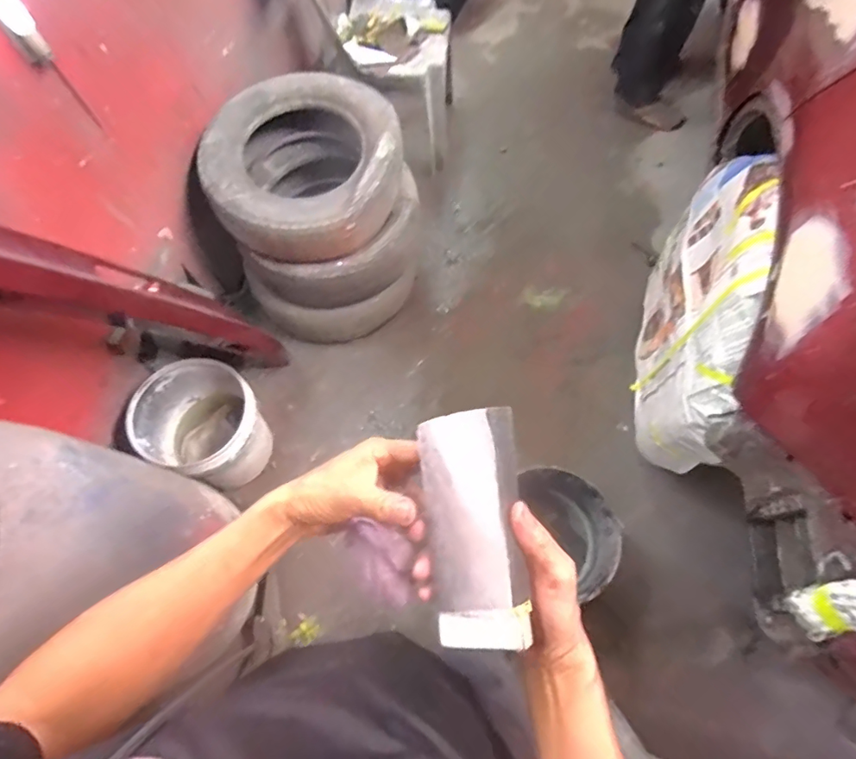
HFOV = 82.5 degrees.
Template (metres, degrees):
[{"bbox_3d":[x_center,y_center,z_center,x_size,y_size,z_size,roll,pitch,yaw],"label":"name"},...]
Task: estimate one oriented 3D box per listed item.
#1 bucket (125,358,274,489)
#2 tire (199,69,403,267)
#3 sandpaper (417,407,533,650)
[{"bbox_3d":[-0.595,0.123,1.345,0.292,0.251,0.295,29,72,13],"label":"bucket"},{"bbox_3d":[-0.331,-0.586,1.328,0.507,0.152,0.532,3,68,4],"label":"tire"},{"bbox_3d":[0.037,0.109,0.370,0.073,0.032,0.164,-13,74,28],"label":"sandpaper"}]

